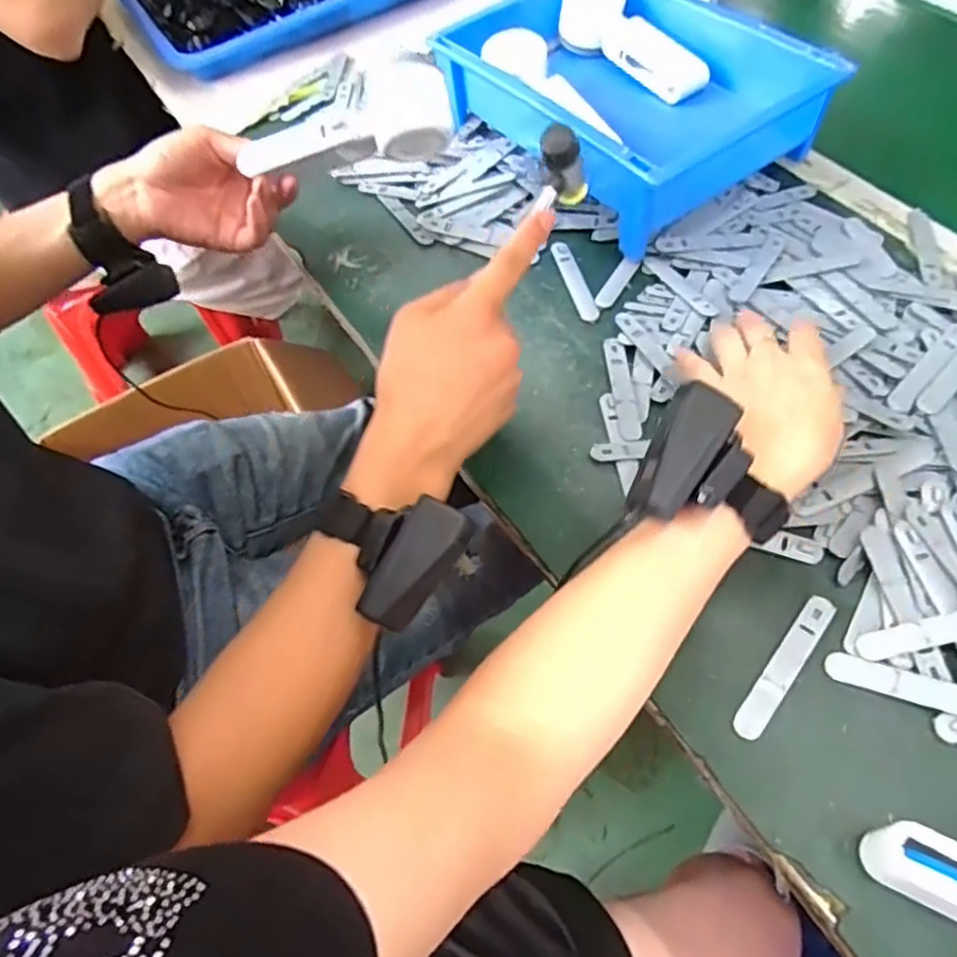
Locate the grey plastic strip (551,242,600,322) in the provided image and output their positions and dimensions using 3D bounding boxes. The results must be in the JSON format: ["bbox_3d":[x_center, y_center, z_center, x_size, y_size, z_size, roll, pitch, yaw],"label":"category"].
[{"bbox_3d":[0.079,-0.164,0.554,0.015,0.005,0.090,-14,58,-5],"label":"grey plastic strip"}]

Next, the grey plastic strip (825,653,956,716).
[{"bbox_3d":[0.239,0.113,0.357,0.093,0.010,0.017,16,60,14],"label":"grey plastic strip"}]

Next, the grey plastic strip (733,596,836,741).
[{"bbox_3d":[0.171,0.104,0.372,0.016,0.006,0.094,34,66,22],"label":"grey plastic strip"}]

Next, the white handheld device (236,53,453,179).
[{"bbox_3d":[-0.096,-0.259,0.508,0.153,0.063,0.043,-23,15,0],"label":"white handheld device"}]

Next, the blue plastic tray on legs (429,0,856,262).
[{"bbox_3d":[0.129,-0.355,0.608,0.216,0.080,0.304,-31,61,-15],"label":"blue plastic tray on legs"}]

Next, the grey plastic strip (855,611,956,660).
[{"bbox_3d":[0.257,0.082,0.367,0.094,0.004,0.015,-17,57,9],"label":"grey plastic strip"}]

